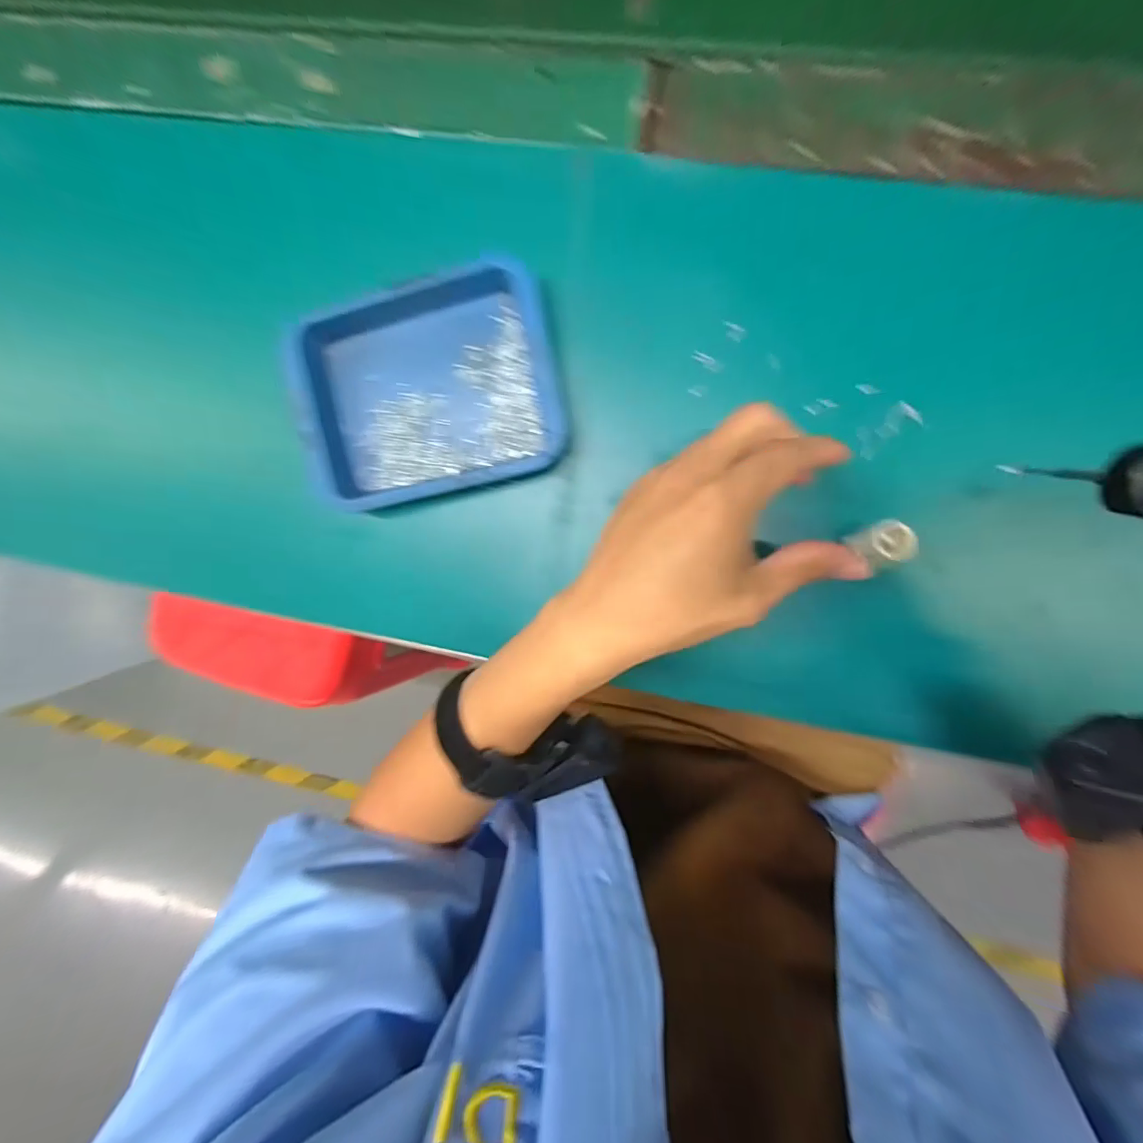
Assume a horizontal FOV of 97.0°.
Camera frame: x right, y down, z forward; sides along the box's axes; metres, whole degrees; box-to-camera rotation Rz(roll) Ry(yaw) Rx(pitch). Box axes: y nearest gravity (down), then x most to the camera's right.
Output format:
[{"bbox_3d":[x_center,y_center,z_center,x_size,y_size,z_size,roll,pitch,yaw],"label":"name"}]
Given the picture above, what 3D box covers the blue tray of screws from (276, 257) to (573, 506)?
[{"bbox_3d":[-0.094,-0.111,0.304,0.168,0.024,0.130,-11,92,7],"label":"blue tray of screws"}]

